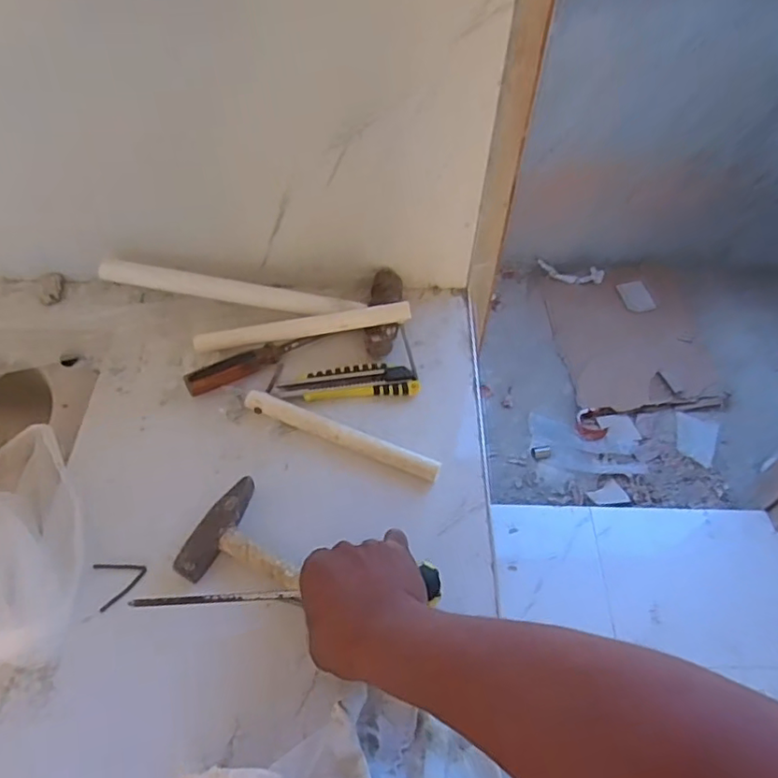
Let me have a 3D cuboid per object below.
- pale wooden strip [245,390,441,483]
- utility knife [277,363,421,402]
[{"bbox_3d":[-0.050,0.046,0.587,0.208,0.013,0.025,18,59,14],"label":"pale wooden strip"},{"bbox_3d":[-0.041,-0.007,0.625,0.142,0.011,0.040,-5,55,-4],"label":"utility knife"}]

